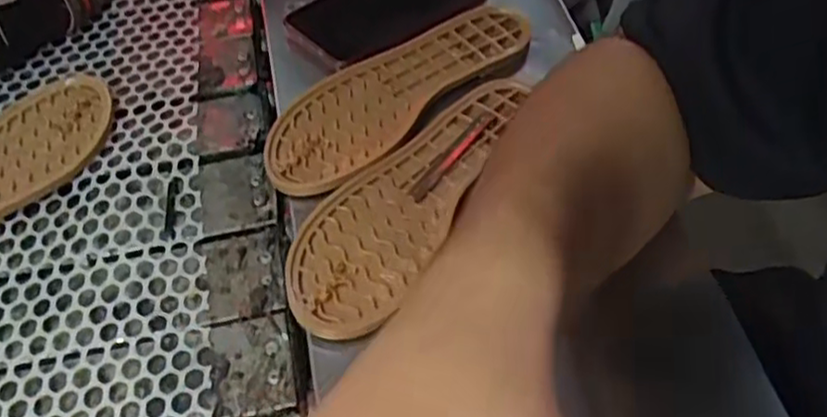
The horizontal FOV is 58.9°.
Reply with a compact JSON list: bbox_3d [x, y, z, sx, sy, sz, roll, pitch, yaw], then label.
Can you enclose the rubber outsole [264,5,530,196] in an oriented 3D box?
[{"bbox_3d":[-0.009,-0.082,0.542,0.239,0.036,0.084,-35,59,-22],"label":"rubber outsole"}]

